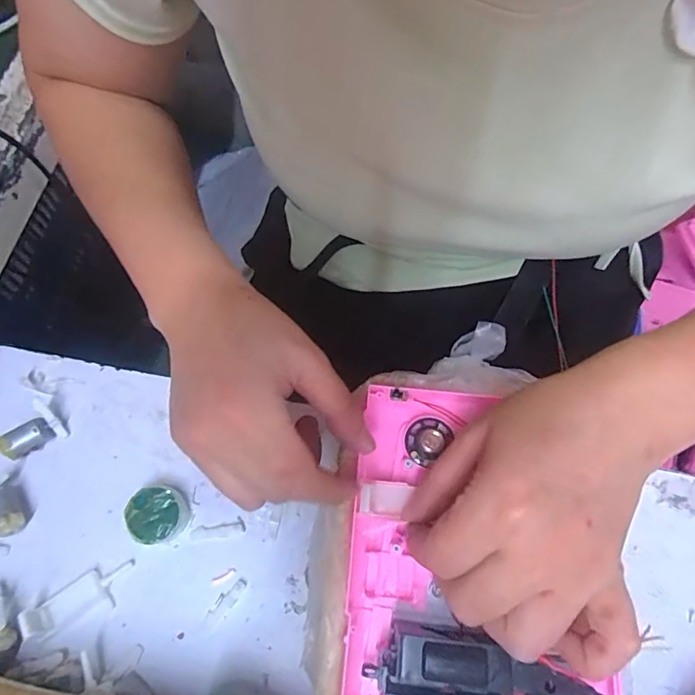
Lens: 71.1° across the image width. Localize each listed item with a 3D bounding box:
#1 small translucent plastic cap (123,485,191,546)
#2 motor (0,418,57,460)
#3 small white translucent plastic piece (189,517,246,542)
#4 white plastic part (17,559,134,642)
[{"bbox_3d":[-0.114,0.100,0.291,0.032,0.017,0.032,0,67,0],"label":"small translucent plastic cap"},{"bbox_3d":[-0.200,0.057,0.305,0.028,0.017,0.013,-35,71,-14],"label":"motor"},{"bbox_3d":[-0.079,0.111,0.294,0.033,0.004,0.009,-12,67,-5],"label":"small white translucent plastic piece"},{"bbox_3d":[-0.153,0.145,0.277,0.061,0.009,0.023,-27,70,-11],"label":"white plastic part"}]

